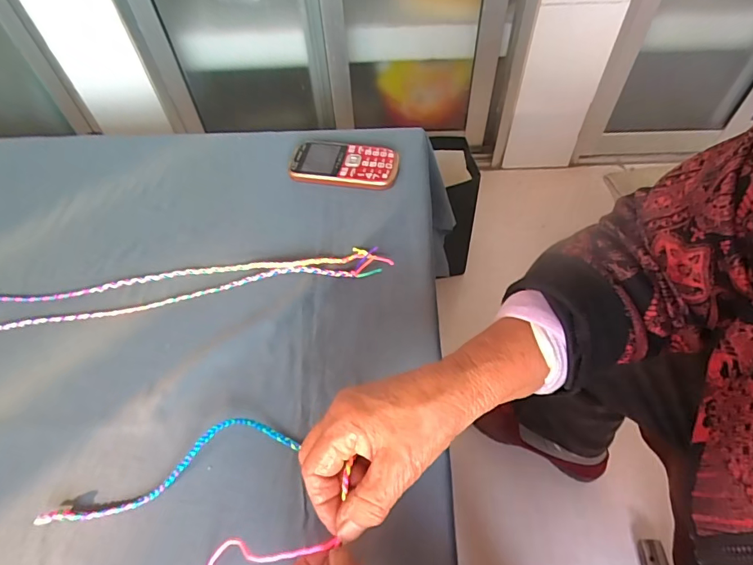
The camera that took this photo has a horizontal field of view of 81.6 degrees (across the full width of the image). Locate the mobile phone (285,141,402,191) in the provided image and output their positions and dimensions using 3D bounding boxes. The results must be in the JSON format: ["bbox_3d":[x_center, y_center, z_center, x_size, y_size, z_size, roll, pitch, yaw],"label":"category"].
[{"bbox_3d":[-0.039,-0.144,0.528,0.130,0.015,0.070,8,55,10],"label":"mobile phone"}]

